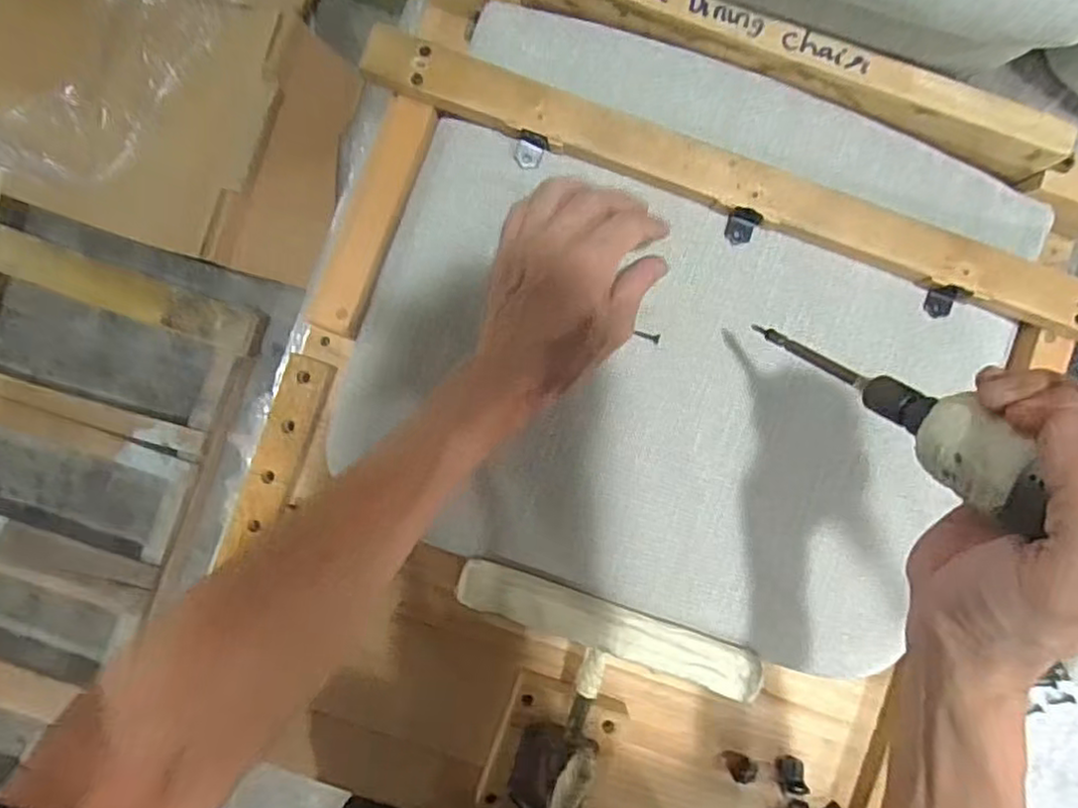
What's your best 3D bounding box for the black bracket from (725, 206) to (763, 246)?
[{"bbox_3d":[0.137,-0.119,0.444,0.020,0.015,0.021,22,88,-2],"label":"black bracket"}]

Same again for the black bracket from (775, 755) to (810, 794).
[{"bbox_3d":[0.194,0.284,0.506,0.020,0.007,0.029,-11,89,-3],"label":"black bracket"}]

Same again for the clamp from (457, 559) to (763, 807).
[{"bbox_3d":[0.022,0.214,0.462,0.210,0.088,0.169,19,88,-2],"label":"clamp"}]

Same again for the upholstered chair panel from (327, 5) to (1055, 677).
[{"bbox_3d":[0.099,-0.053,0.456,0.419,0.029,0.378,20,88,-2],"label":"upholstered chair panel"}]

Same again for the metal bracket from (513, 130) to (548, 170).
[{"bbox_3d":[-0.006,-0.171,0.448,0.021,0.024,0.017,21,88,-2],"label":"metal bracket"}]

